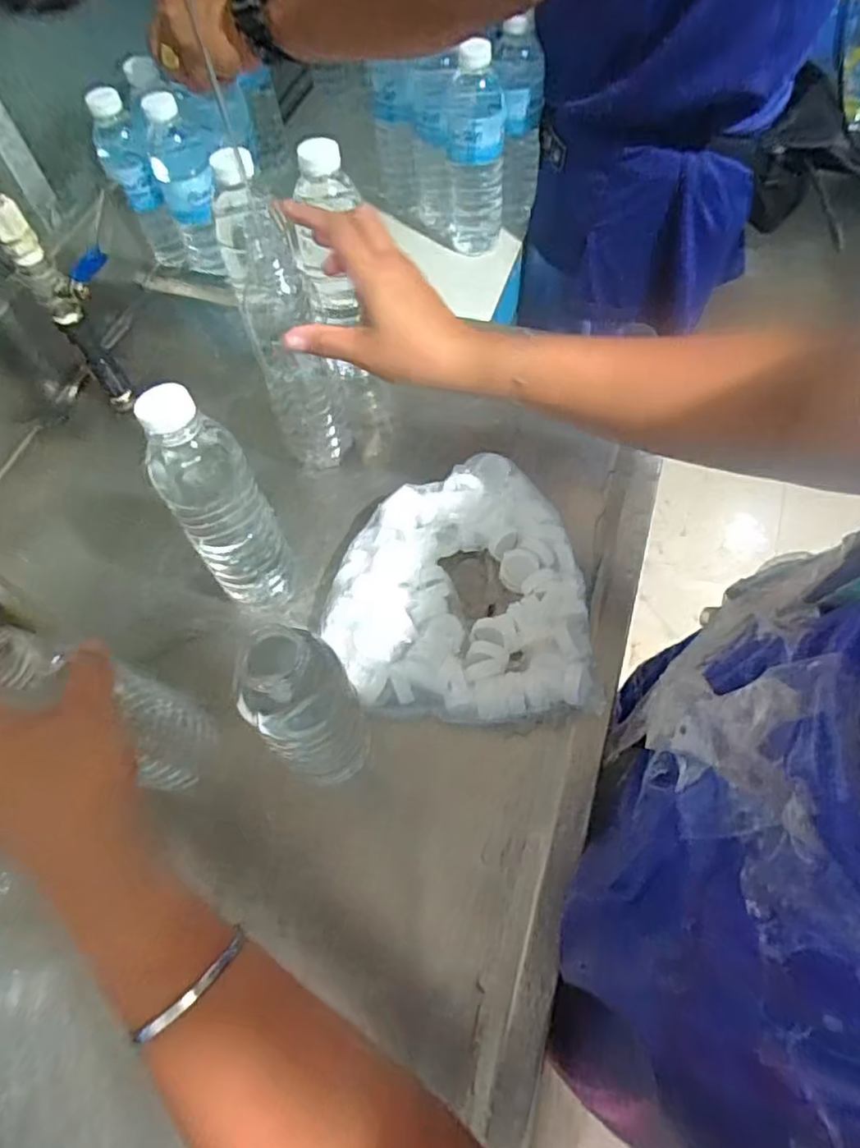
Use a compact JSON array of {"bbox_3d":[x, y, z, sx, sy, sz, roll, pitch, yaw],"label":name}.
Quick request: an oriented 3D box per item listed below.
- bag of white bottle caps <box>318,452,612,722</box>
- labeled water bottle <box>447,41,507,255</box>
[{"bbox_3d":[0.018,0.009,0.508,0.202,0.042,0.215,-5,61,2],"label":"bag of white bottle caps"},{"bbox_3d":[0.051,-0.457,0.695,0.061,0.199,0.057,1,62,5],"label":"labeled water bottle"}]

